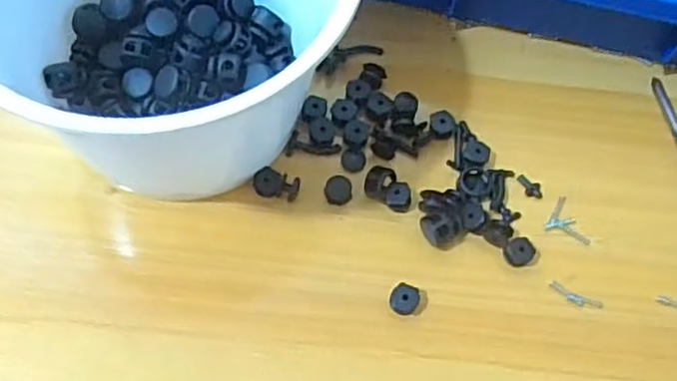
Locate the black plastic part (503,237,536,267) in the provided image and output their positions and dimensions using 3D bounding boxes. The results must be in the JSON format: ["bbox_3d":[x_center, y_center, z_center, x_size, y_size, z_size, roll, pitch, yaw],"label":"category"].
[{"bbox_3d":[0.090,0.030,0.334,0.017,0.008,0.014,-34,72,-17],"label":"black plastic part"}]

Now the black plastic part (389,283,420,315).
[{"bbox_3d":[0.031,0.052,0.320,0.013,0.011,0.013,1,66,-3],"label":"black plastic part"}]

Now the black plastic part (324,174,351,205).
[{"bbox_3d":[0.000,0.000,0.342,0.014,0.006,0.014,0,66,-4],"label":"black plastic part"}]

